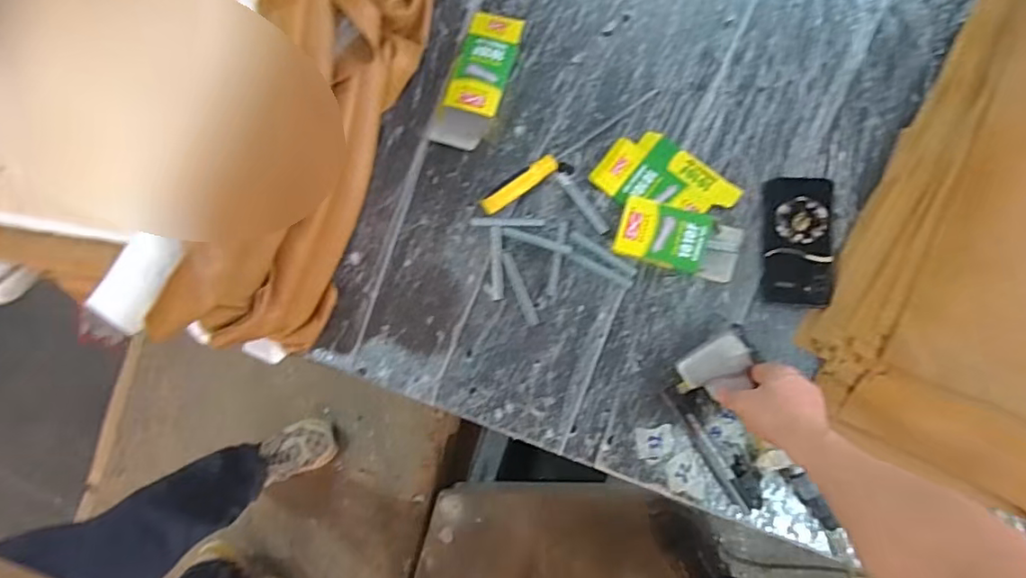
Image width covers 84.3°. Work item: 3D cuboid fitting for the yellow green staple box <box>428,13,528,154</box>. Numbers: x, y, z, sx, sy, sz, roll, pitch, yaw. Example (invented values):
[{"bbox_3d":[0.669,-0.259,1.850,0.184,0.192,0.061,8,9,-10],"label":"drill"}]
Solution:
[{"bbox_3d":[-0.048,-0.295,0.805,0.082,0.031,0.196,22,88,10],"label":"yellow green staple box"}]

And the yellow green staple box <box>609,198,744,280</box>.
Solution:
[{"bbox_3d":[0.214,-0.062,0.736,0.155,0.037,0.080,15,87,9],"label":"yellow green staple box"}]

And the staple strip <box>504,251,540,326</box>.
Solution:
[{"bbox_3d":[0.011,-0.001,0.777,0.015,0.005,0.106,-22,82,6],"label":"staple strip"}]

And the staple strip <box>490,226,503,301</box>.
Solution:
[{"bbox_3d":[-0.022,-0.036,0.787,0.017,0.006,0.102,-3,84,8],"label":"staple strip"}]

